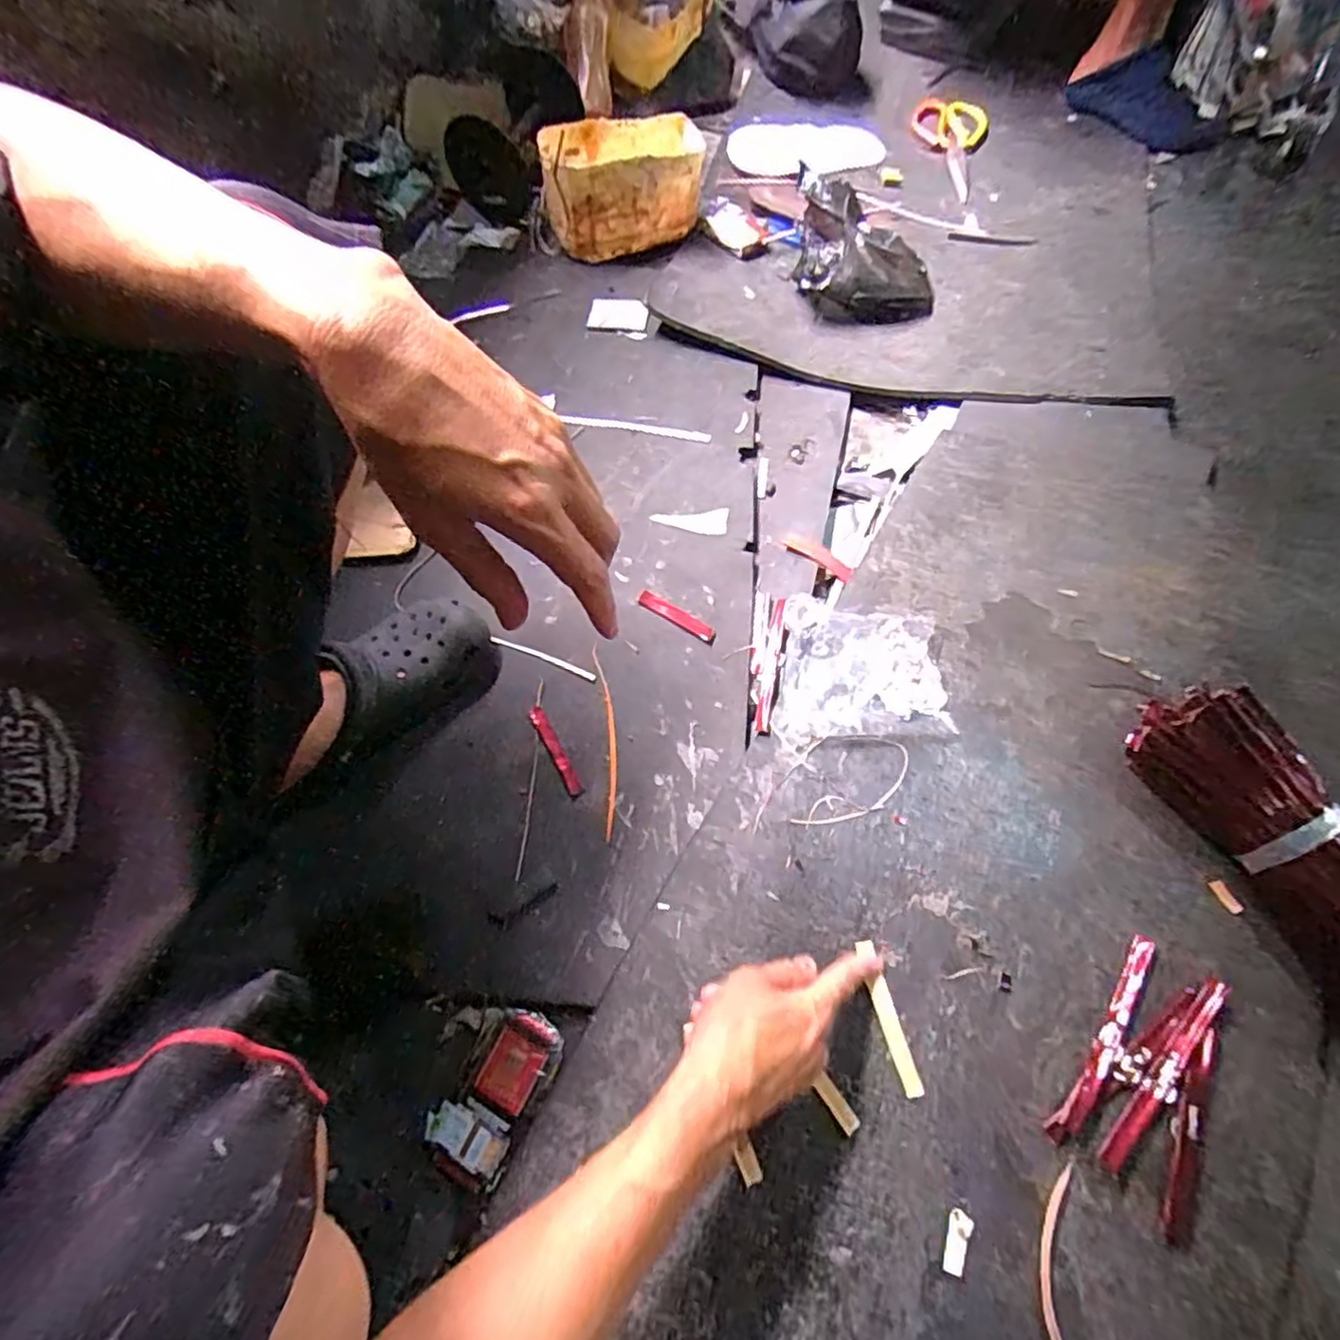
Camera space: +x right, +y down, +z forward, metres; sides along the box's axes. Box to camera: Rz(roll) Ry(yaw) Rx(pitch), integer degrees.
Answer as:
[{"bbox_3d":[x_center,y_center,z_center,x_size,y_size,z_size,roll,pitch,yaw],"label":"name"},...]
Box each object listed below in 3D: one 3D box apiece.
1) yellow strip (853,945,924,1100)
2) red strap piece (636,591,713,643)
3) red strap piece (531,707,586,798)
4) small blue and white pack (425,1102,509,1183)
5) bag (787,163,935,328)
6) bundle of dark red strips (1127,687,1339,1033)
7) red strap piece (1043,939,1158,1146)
[{"bbox_3d":[0.154,0.243,0.477,0.013,0.004,0.099,-13,64,-4],"label":"yellow strip"},{"bbox_3d":[0.006,-0.052,0.641,0.082,0.004,0.017,29,72,17],"label":"red strap piece"},{"bbox_3d":[-0.101,0.073,0.604,0.013,0.006,0.094,-29,67,-7],"label":"red strap piece"},{"bbox_3d":[-0.147,0.334,0.485,0.062,0.006,0.027,20,70,14],"label":"small blue and white pack"},{"bbox_3d":[0.250,-0.536,0.864,0.171,0.089,0.159,2,63,8],"label":"bag"},{"bbox_3d":[0.447,0.128,0.490,0.085,0.058,0.259,-20,61,-6],"label":"bundle of dark red strips"},{"bbox_3d":[0.296,0.249,0.459,0.019,0.005,0.150,34,74,18],"label":"red strap piece"}]

